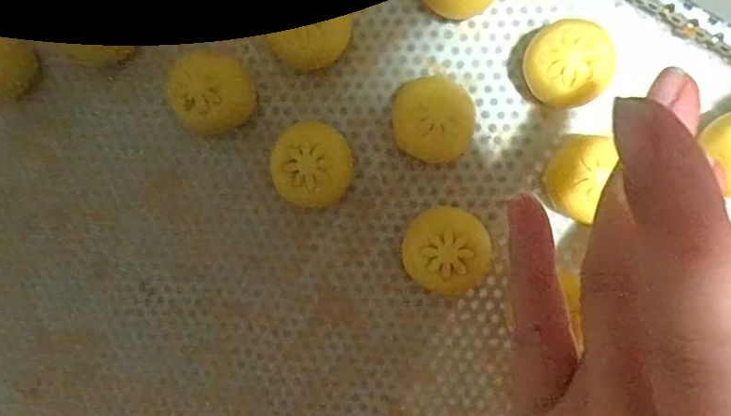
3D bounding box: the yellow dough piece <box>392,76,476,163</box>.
[{"bbox_3d":[0.023,-0.029,0.189,0.025,0.026,0.026,1,94,6],"label":"yellow dough piece"}]

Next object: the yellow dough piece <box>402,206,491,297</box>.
[{"bbox_3d":[0.027,0.013,0.192,0.027,0.025,0.027,0,94,6],"label":"yellow dough piece"}]

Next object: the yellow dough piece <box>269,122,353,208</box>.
[{"bbox_3d":[-0.017,-0.015,0.195,0.026,0.024,0.027,0,94,6],"label":"yellow dough piece"}]

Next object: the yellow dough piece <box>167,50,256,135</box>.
[{"bbox_3d":[-0.052,-0.039,0.197,0.025,0.025,0.024,1,95,6],"label":"yellow dough piece"}]

